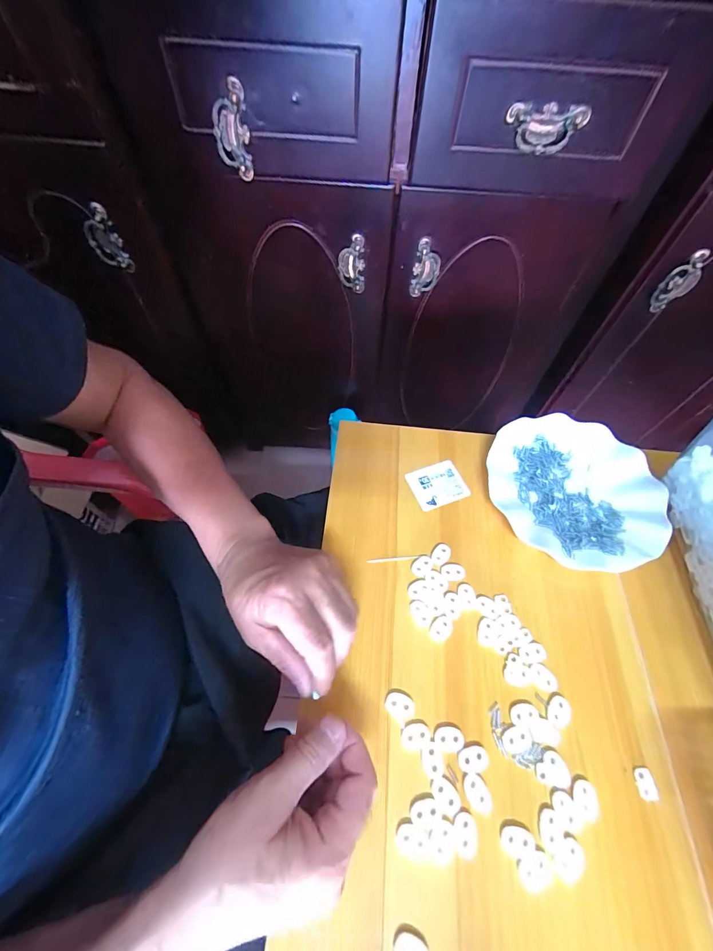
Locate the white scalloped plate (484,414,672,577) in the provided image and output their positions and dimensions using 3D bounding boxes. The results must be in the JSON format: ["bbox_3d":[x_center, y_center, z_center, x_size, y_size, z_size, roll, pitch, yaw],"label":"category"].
[{"bbox_3d":[0.236,0.011,0.410,0.180,0.023,0.176,1,60,-2],"label":"white scalloped plate"}]

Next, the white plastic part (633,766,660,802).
[{"bbox_3d":[0.225,0.239,0.290,0.013,0.007,0.021,3,60,-2],"label":"white plastic part"}]

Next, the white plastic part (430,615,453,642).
[{"bbox_3d":[0.077,0.139,0.339,0.019,0.004,0.024,40,65,19],"label":"white plastic part"}]

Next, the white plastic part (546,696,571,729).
[{"bbox_3d":[0.169,0.195,0.309,0.017,0.004,0.022,40,66,19],"label":"white plastic part"}]

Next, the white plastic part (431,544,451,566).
[{"bbox_3d":[0.085,0.079,0.375,0.015,0.004,0.025,39,65,18],"label":"white plastic part"}]

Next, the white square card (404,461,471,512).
[{"bbox_3d":[0.091,0.011,0.421,0.059,0.004,0.049,-18,62,-13],"label":"white square card"}]

